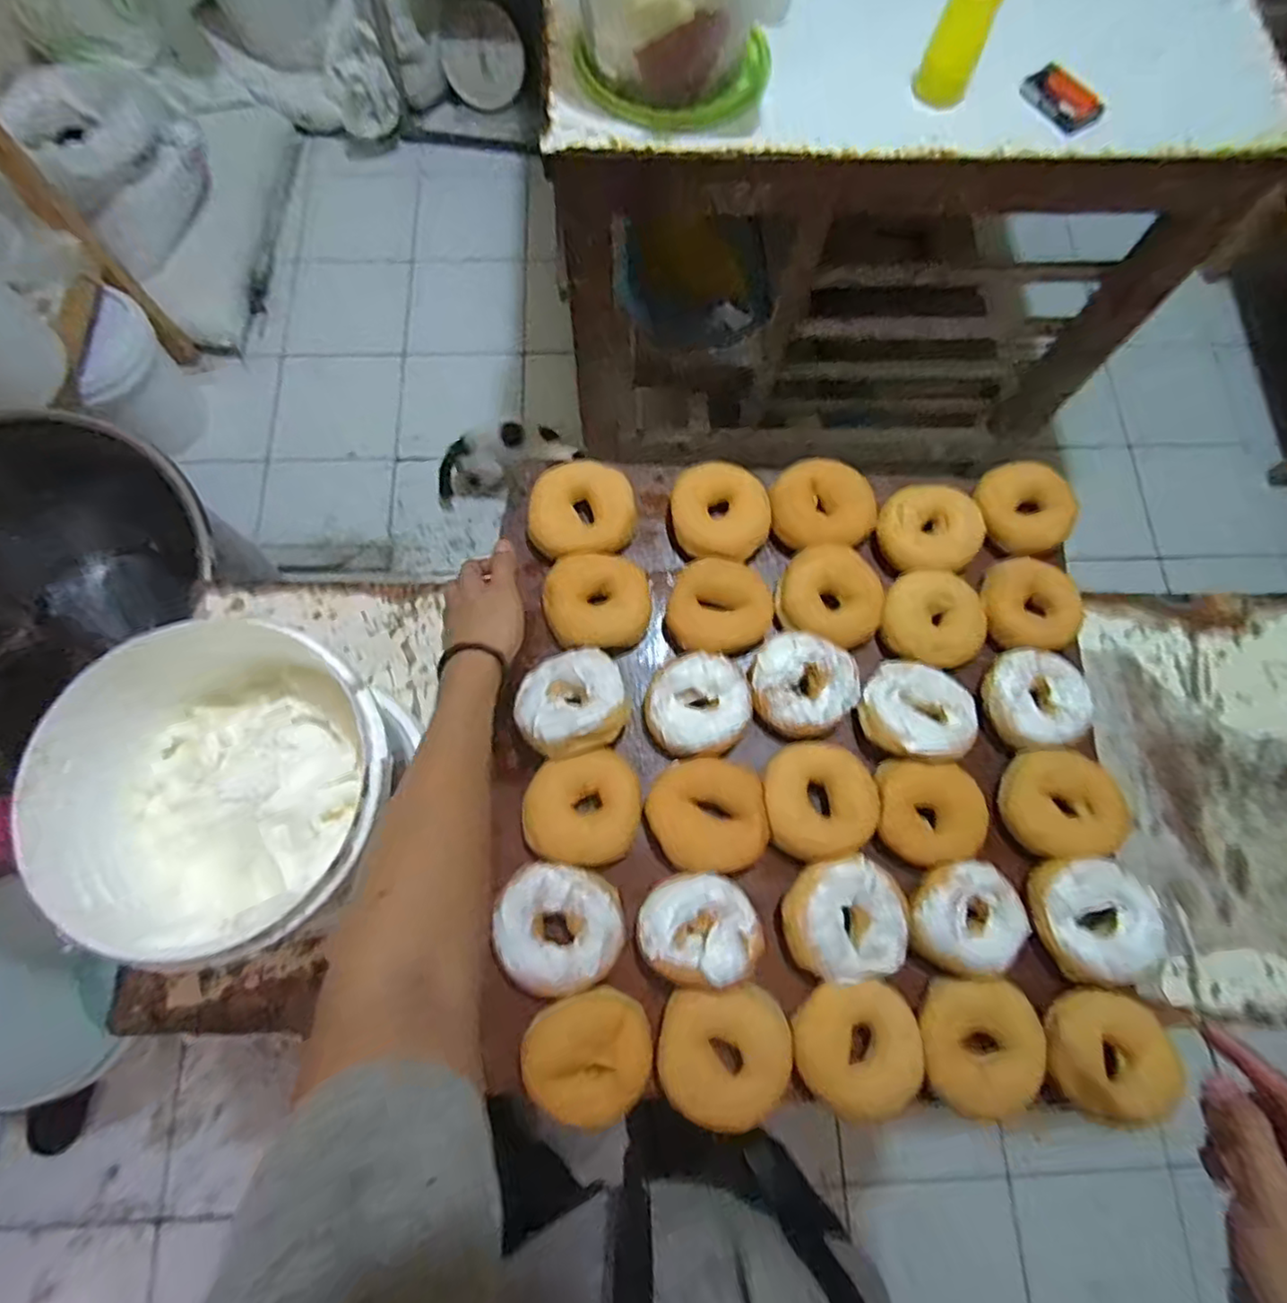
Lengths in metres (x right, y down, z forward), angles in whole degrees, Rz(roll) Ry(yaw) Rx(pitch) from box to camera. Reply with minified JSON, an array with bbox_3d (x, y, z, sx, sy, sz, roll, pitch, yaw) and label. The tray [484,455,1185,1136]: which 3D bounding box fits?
[{"bbox_3d":[0.143,0.089,0.593,0.560,0.044,0.567,-1,73,-1],"label":"tray"}]

